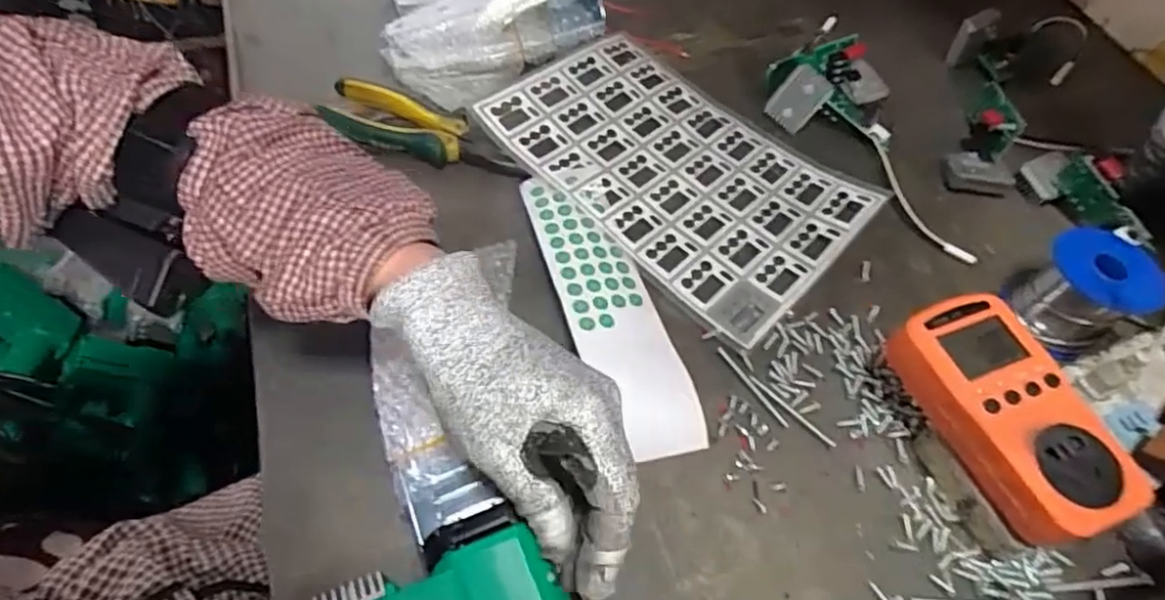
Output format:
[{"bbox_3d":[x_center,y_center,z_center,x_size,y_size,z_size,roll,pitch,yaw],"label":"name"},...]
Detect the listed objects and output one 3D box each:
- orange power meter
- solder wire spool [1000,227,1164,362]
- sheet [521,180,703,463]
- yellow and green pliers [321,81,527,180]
[{"bbox_3d":[0.223,0.059,0.335,0.067,0.030,0.124,-19,62,-14],"label":"orange power meter"},{"bbox_3d":[0.325,-0.006,0.413,0.064,0.056,0.064,2,59,-3],"label":"solder wire spool"},{"bbox_3d":[0.015,0.000,0.411,0.058,0.014,0.210,-17,62,-13],"label":"sheet"},{"bbox_3d":[-0.119,-0.126,0.472,0.162,0.014,0.048,21,60,9],"label":"yellow and green pliers"}]

